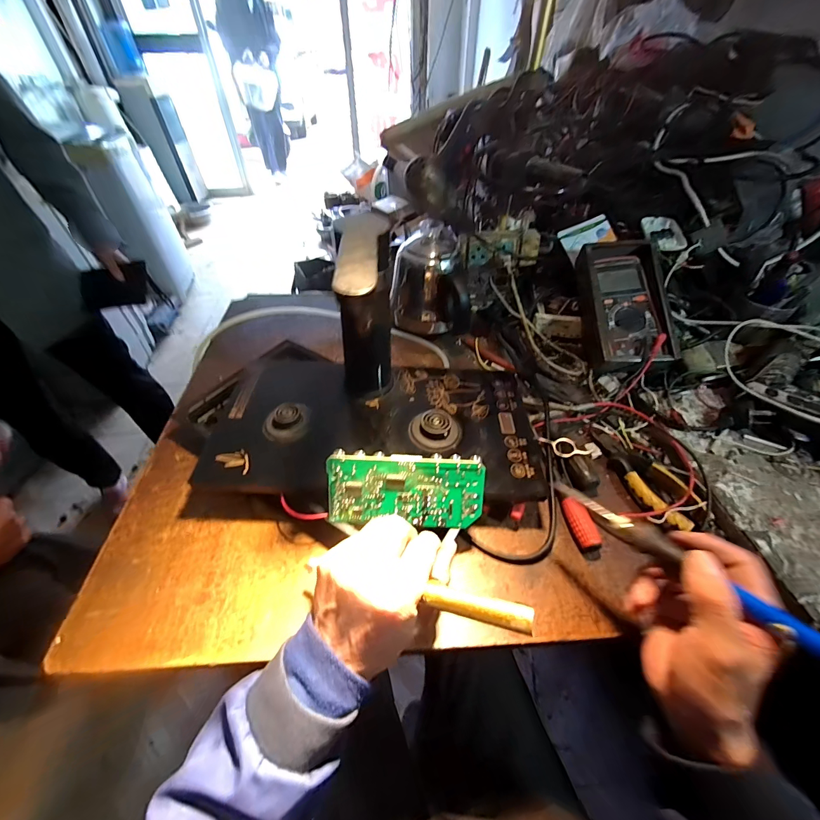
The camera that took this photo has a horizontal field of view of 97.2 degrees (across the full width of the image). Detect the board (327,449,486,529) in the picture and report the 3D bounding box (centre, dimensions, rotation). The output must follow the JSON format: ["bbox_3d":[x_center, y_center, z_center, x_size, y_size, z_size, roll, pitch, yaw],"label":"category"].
[{"bbox_3d":[-0.004,0.078,0.353,0.147,0.071,0.010,1,10,0],"label":"board"}]

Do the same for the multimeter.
[{"bbox_3d":[0.322,-0.165,0.548,0.115,0.052,0.231,0,68,10],"label":"multimeter"}]

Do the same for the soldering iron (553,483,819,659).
[{"bbox_3d":[0.205,0.114,0.268,0.014,0.014,0.208,-31,43,-26],"label":"soldering iron"}]

